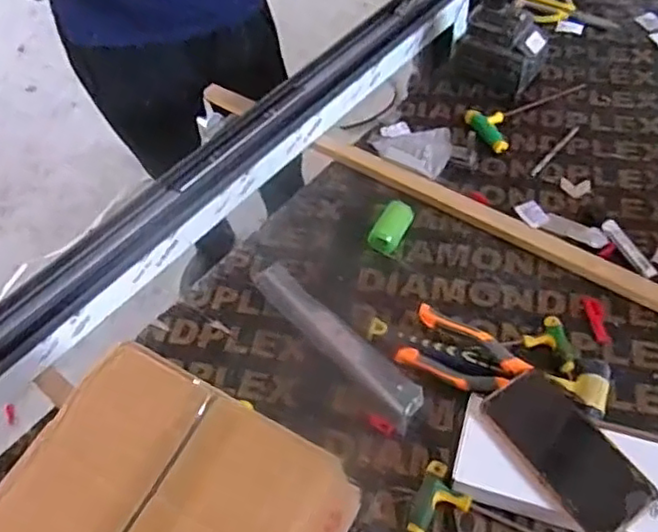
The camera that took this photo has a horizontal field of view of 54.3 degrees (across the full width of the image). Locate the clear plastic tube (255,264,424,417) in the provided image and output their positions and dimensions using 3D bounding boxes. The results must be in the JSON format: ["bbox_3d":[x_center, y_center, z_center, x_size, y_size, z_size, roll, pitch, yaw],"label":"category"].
[{"bbox_3d":[0.006,0.077,0.723,0.037,0.020,0.249,-37,60,-21],"label":"clear plastic tube"}]

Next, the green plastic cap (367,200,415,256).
[{"bbox_3d":[0.082,-0.049,0.812,0.038,0.026,0.072,22,58,18],"label":"green plastic cap"}]

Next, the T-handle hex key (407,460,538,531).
[{"bbox_3d":[0.165,0.262,0.579,0.200,0.020,0.084,26,60,20],"label":"T-handle hex key"}]

